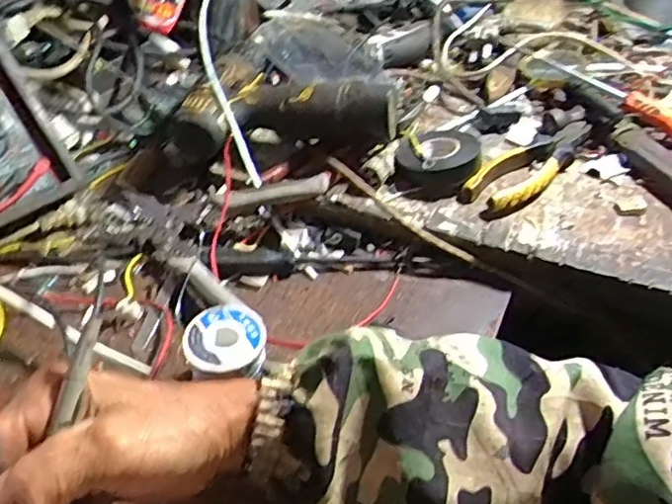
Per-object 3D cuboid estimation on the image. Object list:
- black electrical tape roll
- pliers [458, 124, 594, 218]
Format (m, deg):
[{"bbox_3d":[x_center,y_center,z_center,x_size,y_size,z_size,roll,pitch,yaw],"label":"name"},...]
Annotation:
[{"bbox_3d":[0.092,-0.082,0.549,0.070,0.024,0.071,0,45,0],"label":"black electrical tape roll"},{"bbox_3d":[0.175,-0.079,0.553,0.052,0.020,0.159,35,55,29],"label":"pliers"}]

